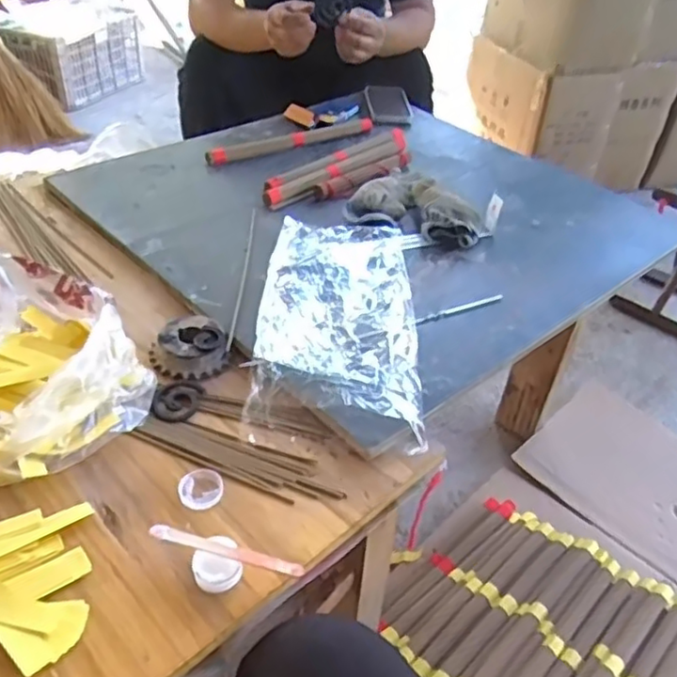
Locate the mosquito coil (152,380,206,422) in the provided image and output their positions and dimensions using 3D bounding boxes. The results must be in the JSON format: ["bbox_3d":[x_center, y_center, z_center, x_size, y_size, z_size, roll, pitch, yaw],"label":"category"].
[{"bbox_3d":[-0.158,0.059,0.645,0.045,0.011,0.053,6,39,1],"label":"mosquito coil"}]

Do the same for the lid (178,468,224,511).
[{"bbox_3d":[-0.120,0.130,0.569,0.037,0.004,0.042,-7,41,-15],"label":"lid"}]

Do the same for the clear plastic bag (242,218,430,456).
[{"bbox_3d":[0.001,-0.027,0.735,0.173,0.042,0.363,4,39,-2],"label":"clear plastic bag"}]

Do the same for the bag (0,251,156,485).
[{"bbox_3d":[-0.309,0.025,0.598,0.227,0.093,0.219,-23,47,-30],"label":"bag"}]

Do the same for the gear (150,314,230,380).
[{"bbox_3d":[-0.157,0.007,0.687,0.078,0.021,0.079,-15,43,-23],"label":"gear"}]

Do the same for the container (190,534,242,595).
[{"bbox_3d":[-0.094,0.176,0.503,0.035,0.024,0.035,-12,42,-21],"label":"container"}]

